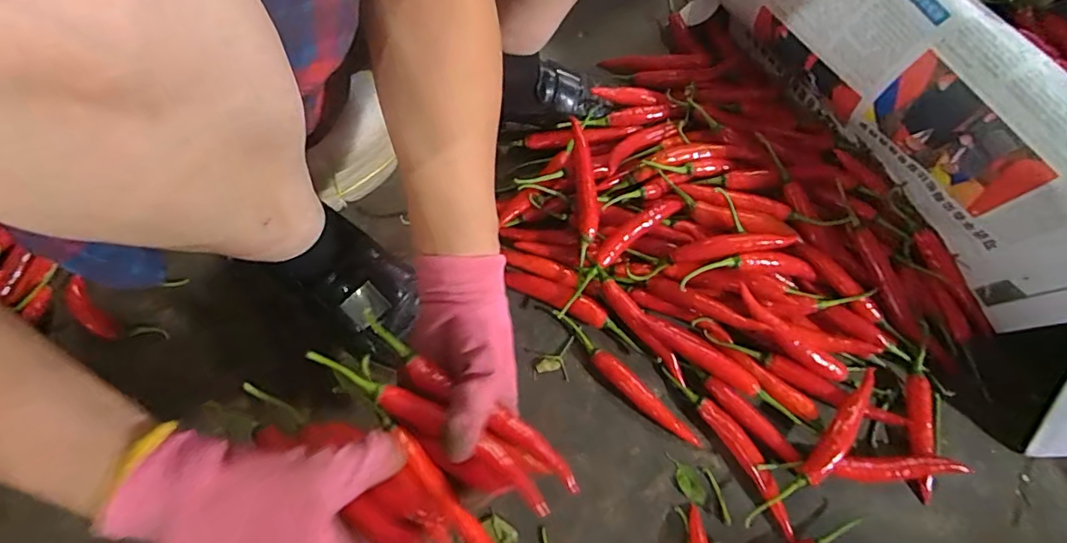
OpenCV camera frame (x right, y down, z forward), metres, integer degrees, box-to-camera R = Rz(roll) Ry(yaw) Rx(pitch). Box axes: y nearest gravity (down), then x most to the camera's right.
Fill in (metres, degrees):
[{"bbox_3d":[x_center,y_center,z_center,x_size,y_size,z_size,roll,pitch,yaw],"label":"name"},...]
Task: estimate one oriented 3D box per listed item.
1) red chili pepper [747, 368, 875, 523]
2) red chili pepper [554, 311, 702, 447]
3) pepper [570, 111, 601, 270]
[{"bbox_3d":[0.250,0.152,0.462,0.025,0.026,0.177,43,72,14],"label":"red chili pepper"},{"bbox_3d":[0.081,0.098,0.497,0.168,0.019,0.017,42,72,14],"label":"red chili pepper"},{"bbox_3d":[0.050,-0.077,0.528,0.020,0.026,0.136,-4,81,-4],"label":"pepper"}]

